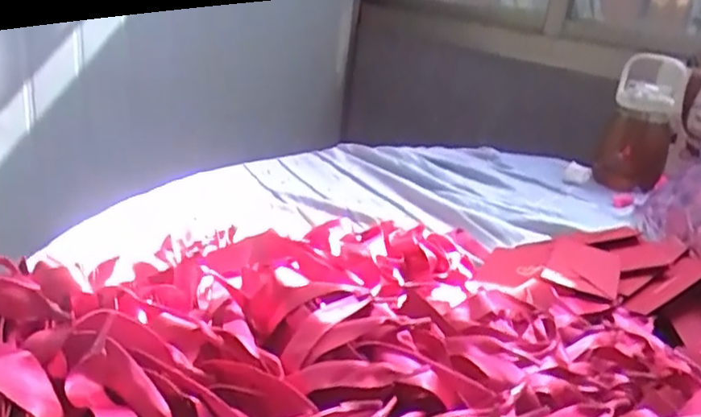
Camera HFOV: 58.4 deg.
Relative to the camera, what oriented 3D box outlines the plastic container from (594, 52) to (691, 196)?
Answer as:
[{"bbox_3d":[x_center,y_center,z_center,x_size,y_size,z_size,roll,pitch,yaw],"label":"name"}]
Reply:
[{"bbox_3d":[0.554,-0.160,1.195,0.115,0.245,0.125,17,24,26],"label":"plastic container"}]

